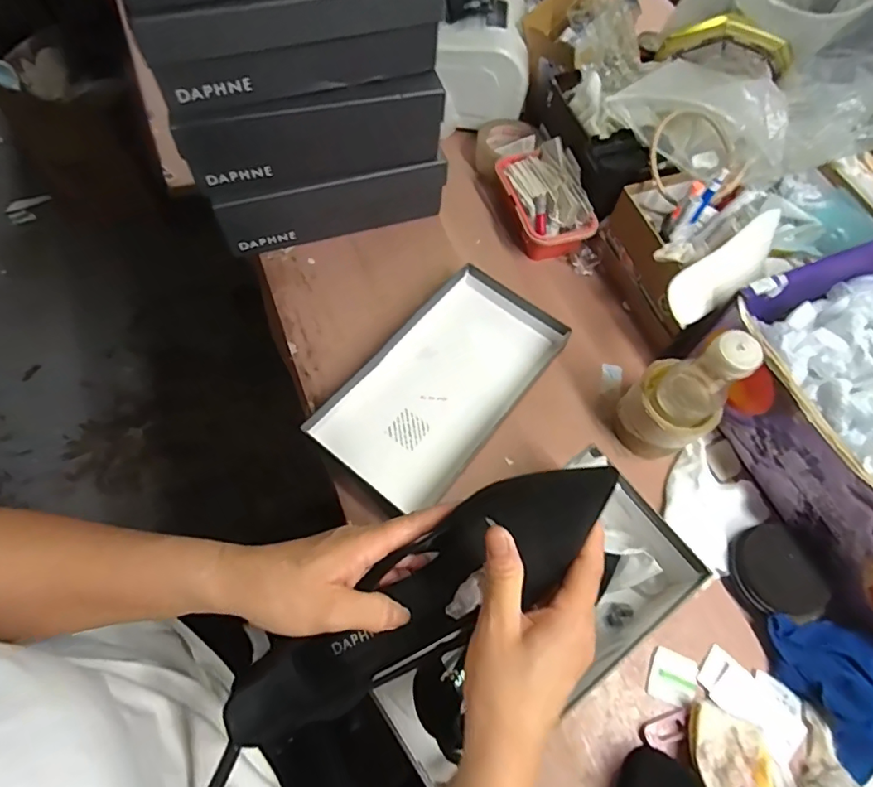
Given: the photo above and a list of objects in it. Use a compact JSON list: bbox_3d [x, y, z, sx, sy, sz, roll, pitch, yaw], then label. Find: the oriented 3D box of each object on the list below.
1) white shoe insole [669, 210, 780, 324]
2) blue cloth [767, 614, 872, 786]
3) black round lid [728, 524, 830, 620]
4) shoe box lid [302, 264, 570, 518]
[{"bbox_3d":[0.321,-0.140,0.572,0.172,0.018,0.059,-32,109,-12],"label":"white shoe insole"},{"bbox_3d":[0.387,0.268,0.491,0.094,0.044,0.143,-29,69,-16],"label":"blue cloth"},{"bbox_3d":[0.350,0.185,0.532,0.077,0.025,0.093,-17,66,-11],"label":"black round lid"},{"bbox_3d":[0.008,-0.014,0.624,0.169,0.031,0.311,36,67,14],"label":"shoe box lid"}]

